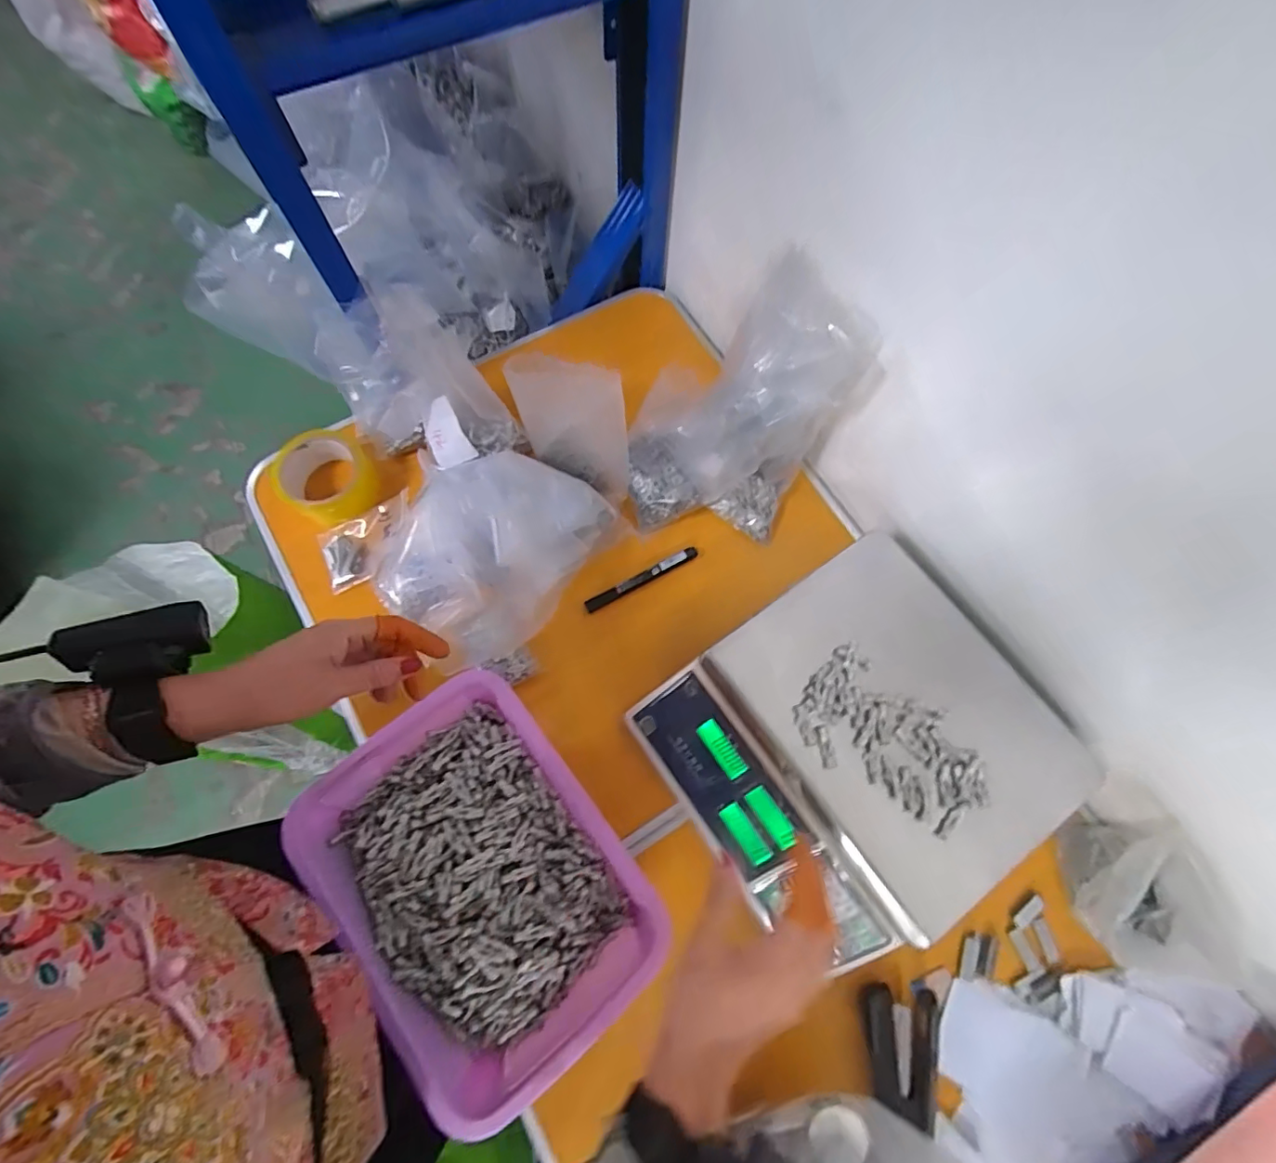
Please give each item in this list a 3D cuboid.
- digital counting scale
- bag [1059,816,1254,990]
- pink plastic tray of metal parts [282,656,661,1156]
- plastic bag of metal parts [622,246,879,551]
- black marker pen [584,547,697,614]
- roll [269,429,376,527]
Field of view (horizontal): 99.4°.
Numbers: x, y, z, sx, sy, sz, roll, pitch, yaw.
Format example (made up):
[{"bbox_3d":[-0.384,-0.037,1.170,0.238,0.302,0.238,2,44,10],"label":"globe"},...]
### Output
[{"bbox_3d":[0.195,0.150,0.496,0.296,0.097,0.281,-33,75,-12],"label":"digital counting scale"},{"bbox_3d":[0.438,0.272,0.473,0.104,0.102,0.110,-16,72,-7],"label":"bag"},{"bbox_3d":[-0.139,0.258,0.476,0.219,0.061,0.298,-36,76,-13],"label":"pink plastic tray of metal parts"},{"bbox_3d":[0.101,-0.161,0.556,0.220,0.194,0.173,-38,76,-13],"label":"plastic bag of metal parts"},{"bbox_3d":[0.005,-0.003,0.609,0.139,0.014,0.013,-27,74,-10],"label":"black marker pen"},{"bbox_3d":[-0.348,-0.114,0.600,0.097,0.048,0.097,1,71,-1],"label":"roll"}]

